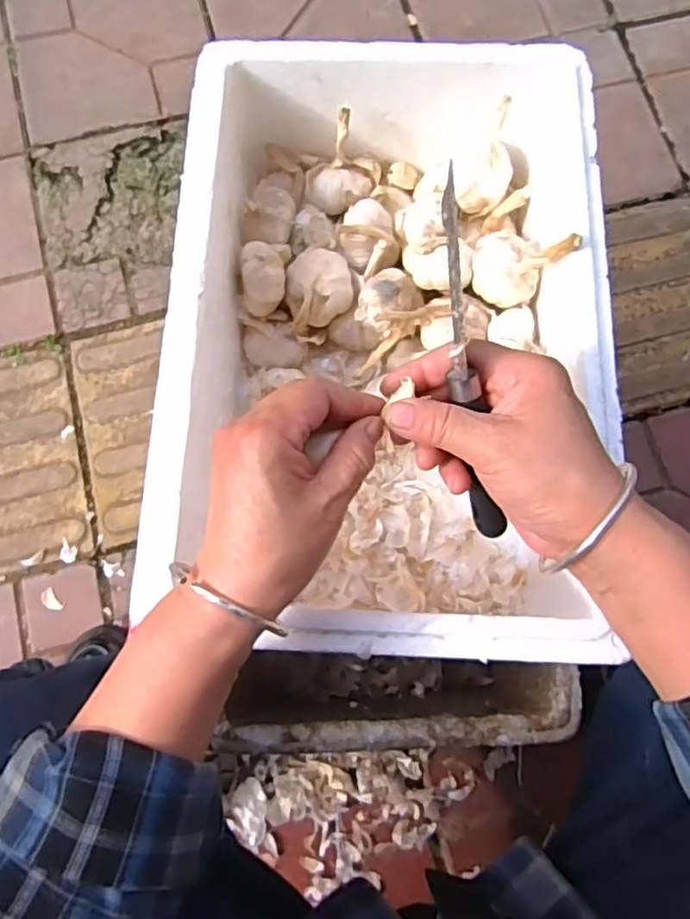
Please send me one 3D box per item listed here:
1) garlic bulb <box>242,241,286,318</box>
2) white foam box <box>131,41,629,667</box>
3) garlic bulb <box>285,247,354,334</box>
[{"bbox_3d":[-0.065,-0.145,0.512,0.033,0.042,0.043,-3,79,-2],"label":"garlic bulb"},{"bbox_3d":[0.032,-0.090,0.483,0.299,0.156,0.437,4,79,0],"label":"white foam box"},{"bbox_3d":[-0.022,-0.143,0.527,0.054,0.040,0.056,-14,80,-4],"label":"garlic bulb"}]

